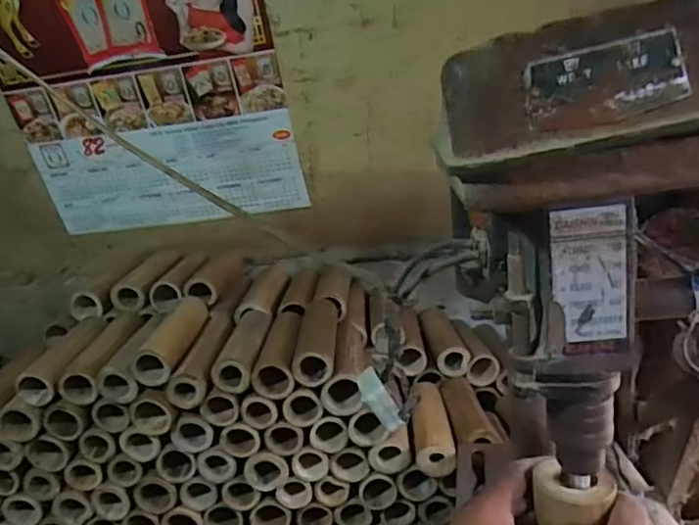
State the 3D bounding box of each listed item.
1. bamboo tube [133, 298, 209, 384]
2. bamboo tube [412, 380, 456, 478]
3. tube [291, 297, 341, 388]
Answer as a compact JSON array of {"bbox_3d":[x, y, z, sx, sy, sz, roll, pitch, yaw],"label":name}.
[{"bbox_3d":[-0.246,0.103,0.821,0.058,0.047,0.185,-4,19,9],"label":"bamboo tube"},{"bbox_3d":[0.118,0.229,0.831,0.054,0.045,0.171,-5,19,5],"label":"bamboo tube"},{"bbox_3d":[-0.041,0.104,0.823,0.059,0.048,0.201,-5,19,4],"label":"tube"}]

